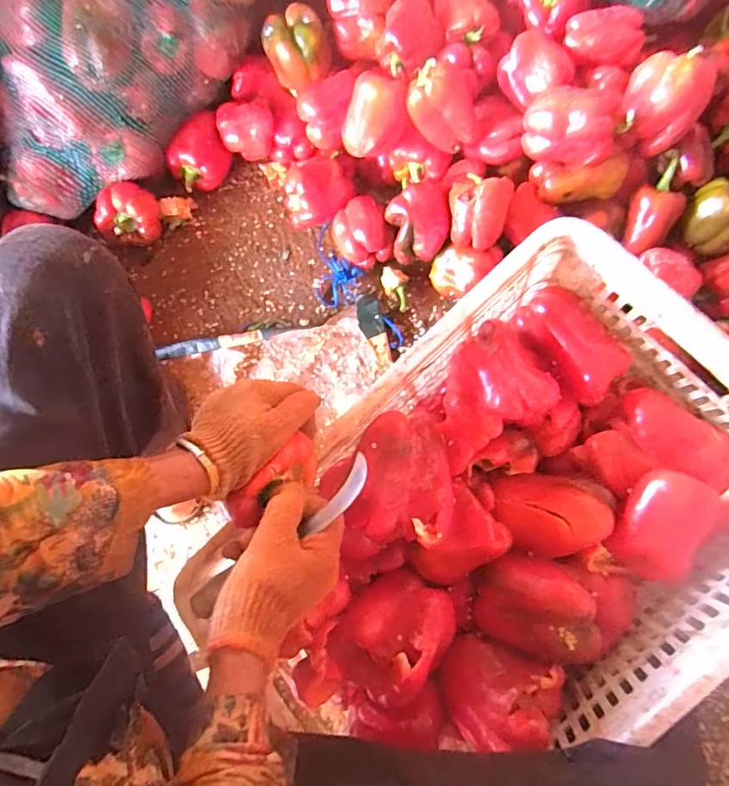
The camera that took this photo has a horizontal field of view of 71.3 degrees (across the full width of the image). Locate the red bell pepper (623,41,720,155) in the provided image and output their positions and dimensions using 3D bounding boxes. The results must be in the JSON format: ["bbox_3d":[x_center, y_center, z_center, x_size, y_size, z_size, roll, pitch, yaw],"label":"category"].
[{"bbox_3d":[0.407,-0.401,0.692,0.102,0.086,0.109,0,76,0],"label":"red bell pepper"}]

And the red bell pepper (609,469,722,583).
[{"bbox_3d":[0.287,0.128,0.484,0.080,0.051,0.096,36,79,8],"label":"red bell pepper"}]

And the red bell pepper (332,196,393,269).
[{"bbox_3d":[-0.006,-0.248,0.791,0.080,0.064,0.090,-28,78,-6],"label":"red bell pepper"}]

